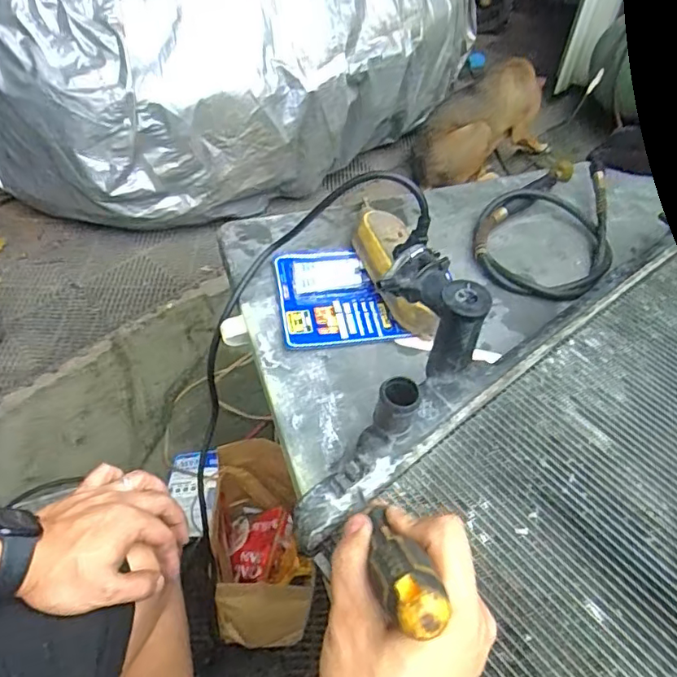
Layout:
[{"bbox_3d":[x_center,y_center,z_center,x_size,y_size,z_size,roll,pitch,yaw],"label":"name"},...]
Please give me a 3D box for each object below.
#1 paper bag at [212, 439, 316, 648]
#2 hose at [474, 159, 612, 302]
[{"bbox_3d":[-0.128,0.325,0.886,0.131,0.181,0.267,-2,48,-6],"label":"paper bag"},{"bbox_3d":[0.251,-0.151,0.671,0.157,0.039,0.267,14,48,9],"label":"hose"}]

